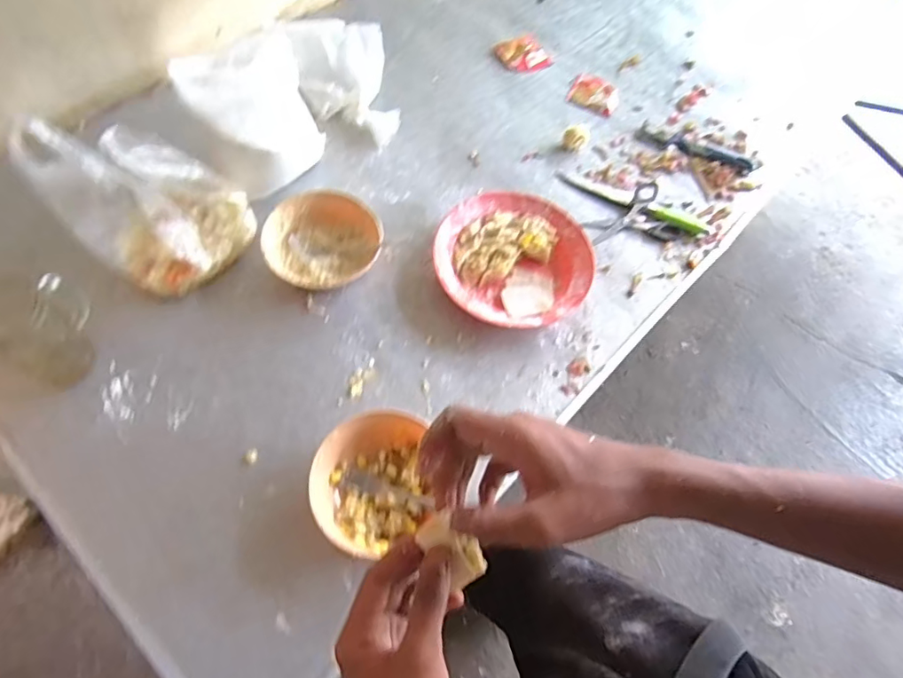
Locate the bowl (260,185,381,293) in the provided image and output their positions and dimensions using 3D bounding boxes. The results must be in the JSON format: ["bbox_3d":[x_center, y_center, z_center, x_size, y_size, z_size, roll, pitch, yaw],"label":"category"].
[{"bbox_3d":[-0.166,-0.124,0.699,0.144,0.047,0.137,-23,67,-14],"label":"bowl"}]

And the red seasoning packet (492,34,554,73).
[{"bbox_3d":[0.125,-0.496,0.934,0.084,0.021,0.073,-26,68,-15],"label":"red seasoning packet"}]

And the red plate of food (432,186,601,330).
[{"bbox_3d":[0.084,-0.107,0.719,0.201,0.045,0.208,1,63,-3],"label":"red plate of food"}]

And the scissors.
[{"bbox_3d":[0.263,-0.185,0.793,0.144,0.017,0.104,-14,65,-10],"label":"scissors"}]

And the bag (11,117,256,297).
[{"bbox_3d":[-0.334,-0.144,0.599,0.188,0.190,0.090,-20,66,-13],"label":"bag"}]

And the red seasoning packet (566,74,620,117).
[{"bbox_3d":[0.246,-0.422,0.919,0.086,0.014,0.076,27,65,10],"label":"red seasoning packet"}]

